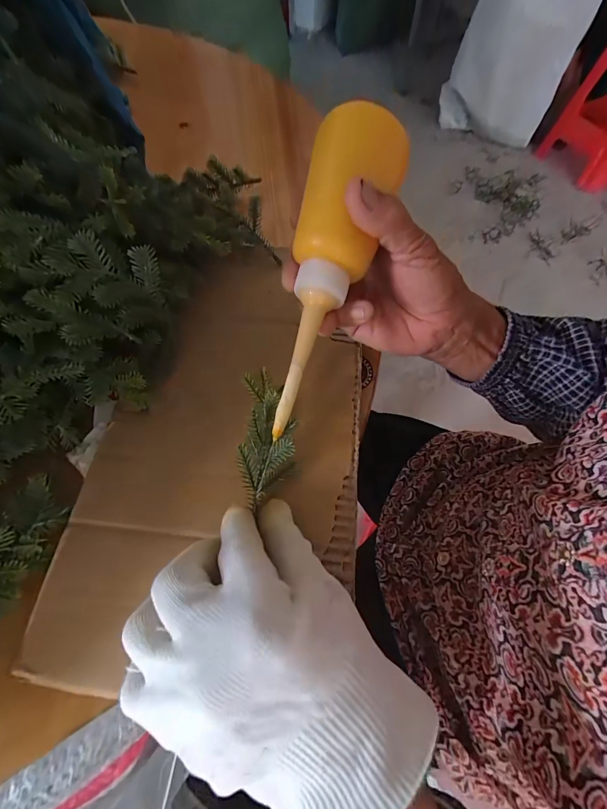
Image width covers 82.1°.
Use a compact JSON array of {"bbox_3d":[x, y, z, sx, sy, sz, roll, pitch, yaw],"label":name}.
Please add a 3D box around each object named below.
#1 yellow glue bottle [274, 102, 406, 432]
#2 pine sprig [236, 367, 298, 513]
[{"bbox_3d":[0.010,-0.074,0.185,0.051,0.040,0.180,15,83,8],"label":"yellow glue bottle"},{"bbox_3d":[-0.021,0.018,0.208,0.032,0.030,0.078,0,76,0],"label":"pine sprig"}]

